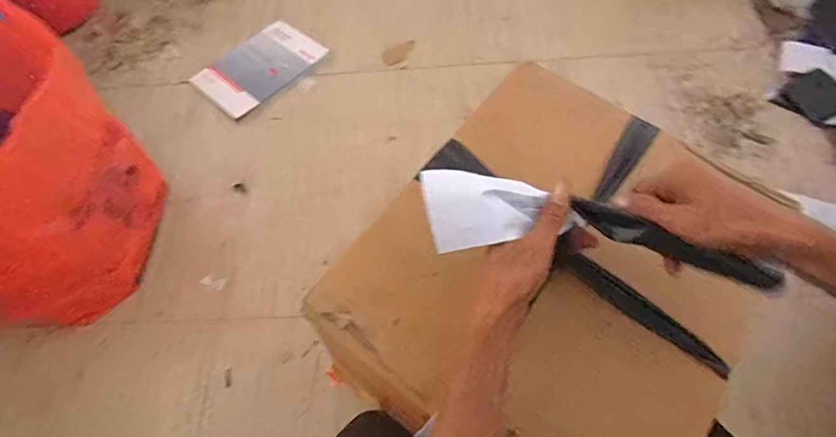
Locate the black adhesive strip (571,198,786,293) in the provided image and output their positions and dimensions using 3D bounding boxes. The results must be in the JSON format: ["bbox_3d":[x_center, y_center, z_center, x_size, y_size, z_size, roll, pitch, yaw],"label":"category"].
[{"bbox_3d":[0.224,0.023,0.413,0.178,0.036,0.016,22,66,3],"label":"black adhesive strip"}]

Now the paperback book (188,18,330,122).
[{"bbox_3d":[-0.366,-0.357,1.109,0.183,0.017,0.276,40,69,18],"label":"paperback book"}]

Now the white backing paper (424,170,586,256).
[{"bbox_3d":[0.074,-0.008,0.414,0.136,0.034,0.063,-1,63,3],"label":"white backing paper"}]

